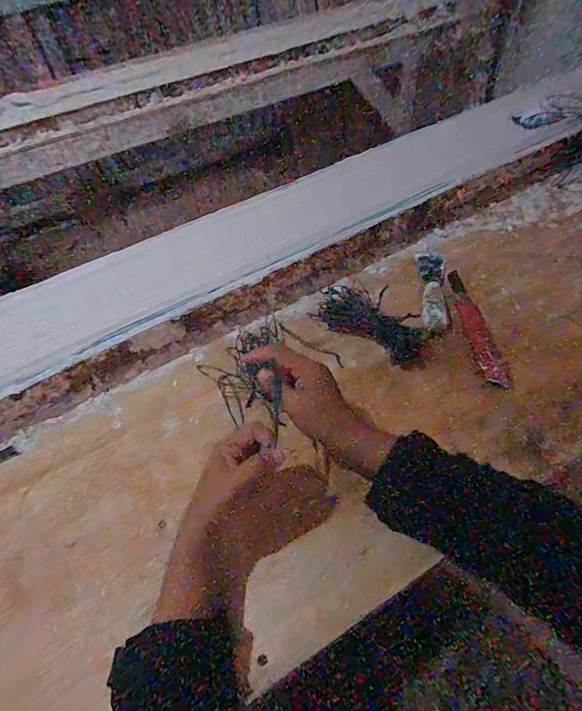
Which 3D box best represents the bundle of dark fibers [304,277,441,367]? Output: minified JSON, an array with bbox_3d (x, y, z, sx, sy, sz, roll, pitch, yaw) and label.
[{"bbox_3d":[0.109,-0.048,0.537,0.160,0.031,0.073,33,63,29],"label":"bundle of dark fibers"}]

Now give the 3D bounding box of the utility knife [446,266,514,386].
[{"bbox_3d":[0.240,-0.041,0.526,0.030,0.012,0.202,-7,51,4],"label":"utility knife"}]

